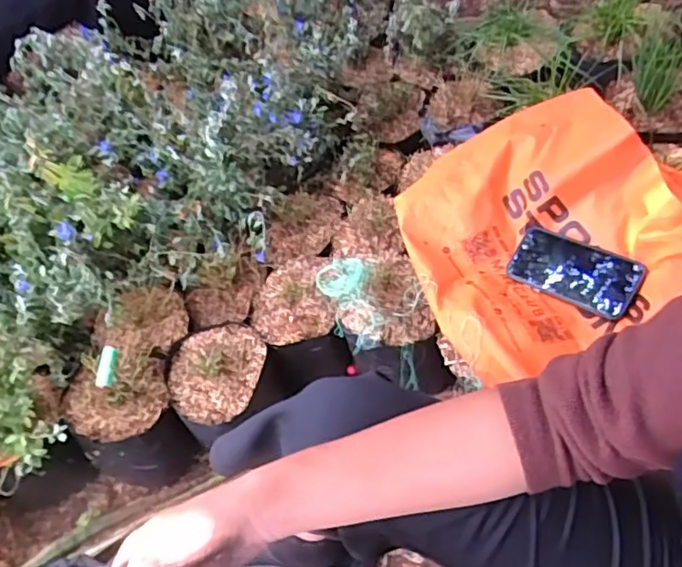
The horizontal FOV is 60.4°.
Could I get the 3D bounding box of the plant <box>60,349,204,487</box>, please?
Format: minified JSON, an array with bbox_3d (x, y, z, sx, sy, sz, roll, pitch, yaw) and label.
[{"bbox_3d":[-0.308,0.194,0.849,0.139,0.208,0.141,-21,50,-12],"label":"plant"}]

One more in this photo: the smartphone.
[{"bbox_3d":[0.285,-0.015,0.721,0.151,0.008,0.077,28,86,36],"label":"smartphone"}]

